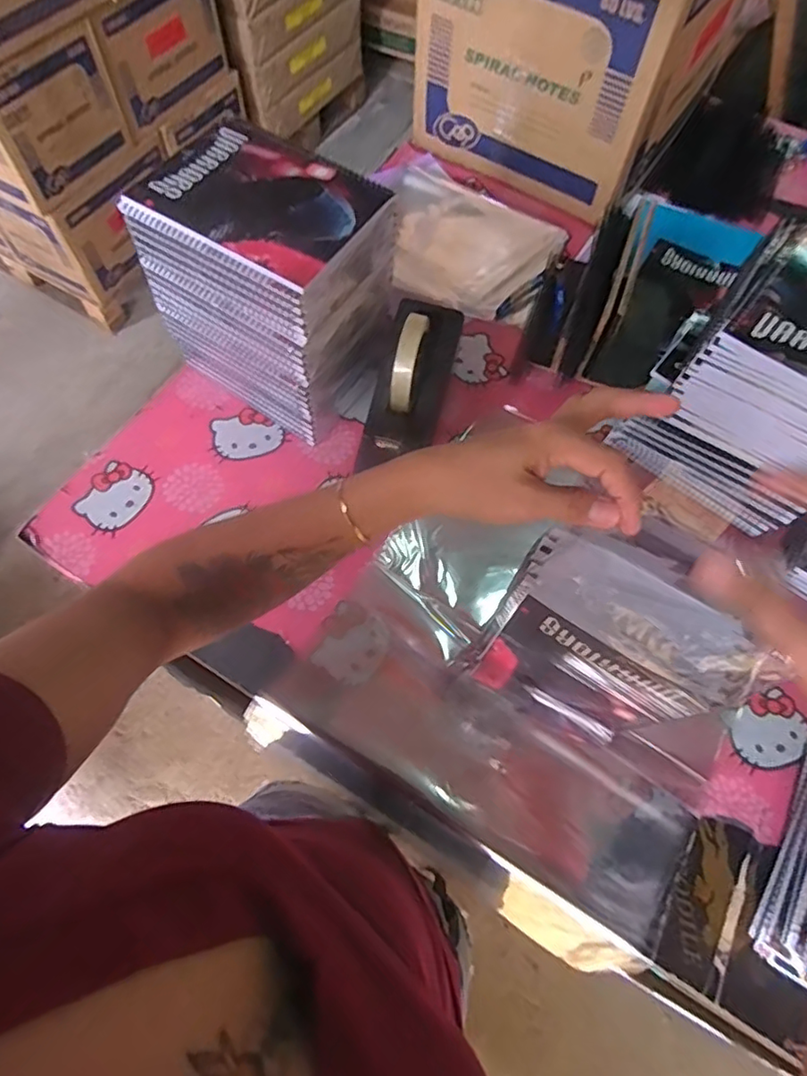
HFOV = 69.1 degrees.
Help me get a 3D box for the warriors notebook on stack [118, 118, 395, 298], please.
[{"bbox_3d":[-0.125,-0.310,0.531,0.190,0.015,0.159,29,68,11],"label":"warriors notebook on stack"}]

